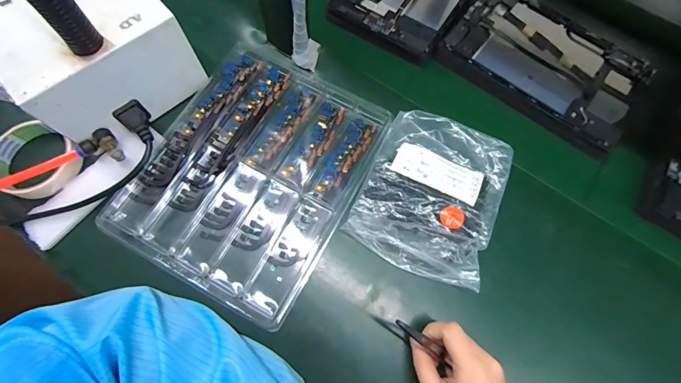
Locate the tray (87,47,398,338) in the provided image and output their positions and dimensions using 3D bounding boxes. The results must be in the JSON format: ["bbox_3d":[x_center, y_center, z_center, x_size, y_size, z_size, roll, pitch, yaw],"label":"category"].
[{"bbox_3d":[-0.092,-0.029,0.368,0.216,0.022,0.274,28,75,6],"label":"tray"}]

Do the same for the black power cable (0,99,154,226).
[{"bbox_3d":[-0.267,-0.014,0.339,0.183,0.032,0.061,-42,79,-12],"label":"black power cable"}]

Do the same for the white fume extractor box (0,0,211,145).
[{"bbox_3d":[-0.259,-0.146,0.346,0.163,0.096,0.133,-40,79,-11],"label":"white fume extractor box"}]

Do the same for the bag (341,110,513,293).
[{"bbox_3d":[0.101,0.000,0.351,0.140,0.030,0.169,25,75,6],"label":"bag"}]

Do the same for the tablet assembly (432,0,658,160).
[{"bbox_3d":[0.263,-0.169,0.419,0.235,0.013,0.160,37,77,9],"label":"tablet assembly"}]

